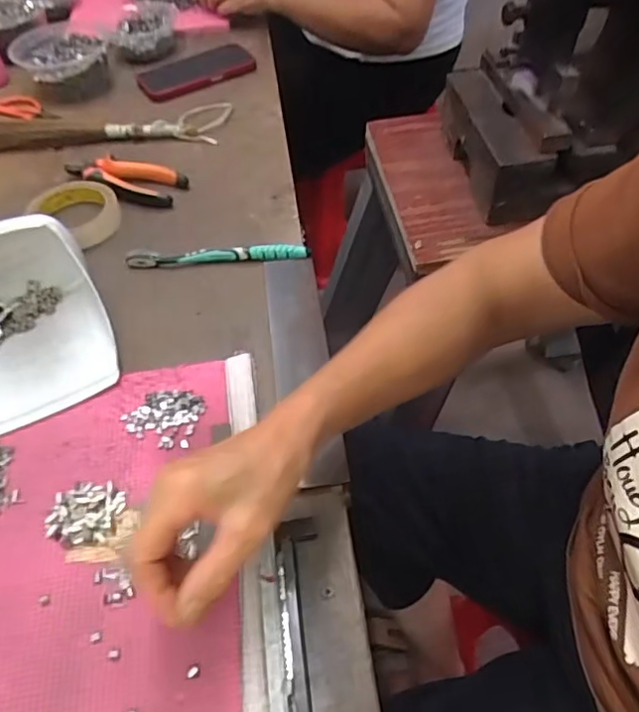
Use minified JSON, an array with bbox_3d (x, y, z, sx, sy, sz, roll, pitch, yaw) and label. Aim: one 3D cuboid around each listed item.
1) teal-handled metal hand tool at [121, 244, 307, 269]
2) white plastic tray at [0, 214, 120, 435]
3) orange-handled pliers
[{"bbox_3d":[-0.104,-0.103,0.575,0.184,0.021,0.012,-1,52,1],"label":"teal-handled metal hand tool"},{"bbox_3d":[-0.266,-0.032,0.478,0.151,0.080,0.164,-24,55,-16],"label":"white plastic tray"},{"bbox_3d":[-0.231,-0.202,0.656,0.142,0.023,0.057,12,53,11],"label":"orange-handled pliers"}]

